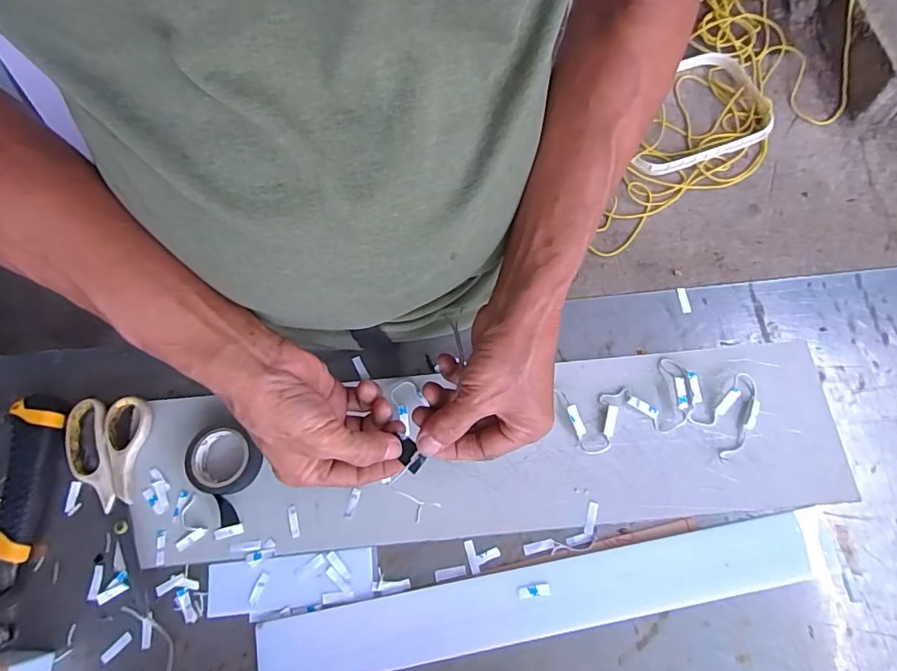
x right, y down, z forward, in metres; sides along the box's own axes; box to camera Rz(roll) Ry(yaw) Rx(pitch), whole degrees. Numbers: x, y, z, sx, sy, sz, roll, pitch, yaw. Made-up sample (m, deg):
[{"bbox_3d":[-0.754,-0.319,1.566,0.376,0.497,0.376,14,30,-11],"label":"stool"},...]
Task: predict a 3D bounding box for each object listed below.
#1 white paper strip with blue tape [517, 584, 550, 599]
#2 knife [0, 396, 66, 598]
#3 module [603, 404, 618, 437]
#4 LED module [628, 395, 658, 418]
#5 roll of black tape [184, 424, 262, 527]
[{"bbox_3d":[0.067,0.201,0.385,0.025,0.004,0.008,-9,71,-2],"label":"white paper strip with blue tape"},{"bbox_3d":[-0.364,0.132,0.418,0.038,0.018,0.161,-4,71,0],"label":"knife"},{"bbox_3d":[0.140,0.073,0.423,0.009,0.007,0.028,16,72,7],"label":"module"},{"bbox_3d":[0.169,0.062,0.426,0.026,0.008,0.009,30,75,11],"label":"LED module"},{"bbox_3d":[-0.186,0.112,0.415,0.055,0.019,0.075,-37,74,-10],"label":"roll of black tape"}]

